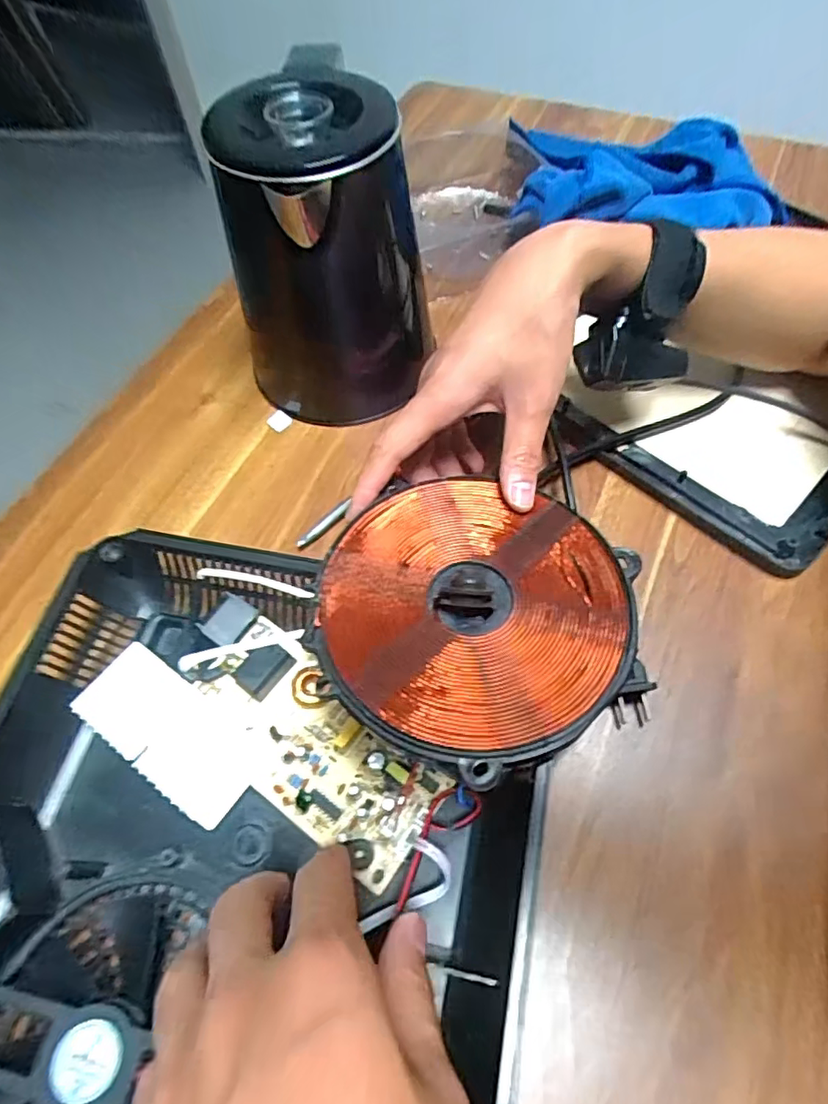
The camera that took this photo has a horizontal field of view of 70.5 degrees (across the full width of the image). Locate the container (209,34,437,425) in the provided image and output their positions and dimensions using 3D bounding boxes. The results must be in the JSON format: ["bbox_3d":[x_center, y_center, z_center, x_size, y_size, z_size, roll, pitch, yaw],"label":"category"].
[{"bbox_3d":[-0.056,-0.200,0.404,0.127,0.177,0.122,-3,60,2],"label":"container"}]

